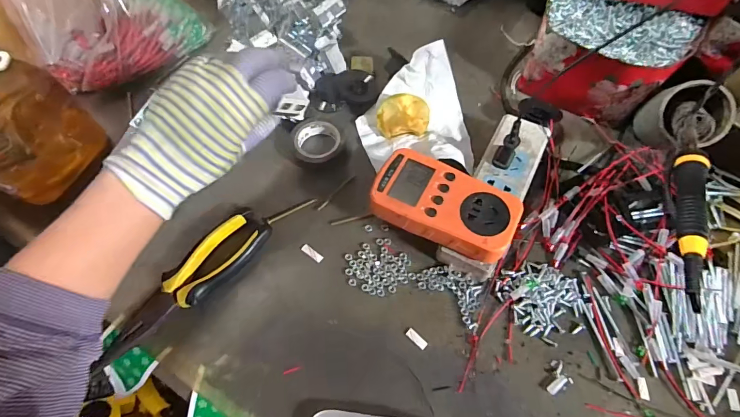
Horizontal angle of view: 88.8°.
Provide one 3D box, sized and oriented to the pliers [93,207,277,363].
[{"bbox_3d":[-0.167,0.068,0.352,0.044,0.023,0.174,39,70,17],"label":"pliers"}]

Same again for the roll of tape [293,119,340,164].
[{"bbox_3d":[-0.060,-0.076,0.430,0.051,0.017,0.053,0,64,0],"label":"roll of tape"}]

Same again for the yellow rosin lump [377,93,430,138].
[{"bbox_3d":[0.037,-0.104,0.428,0.057,0.031,0.039,5,64,2],"label":"yellow rosin lump"}]

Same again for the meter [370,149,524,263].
[{"bbox_3d":[0.067,-0.004,0.342,0.125,0.029,0.068,25,66,12],"label":"meter"}]

